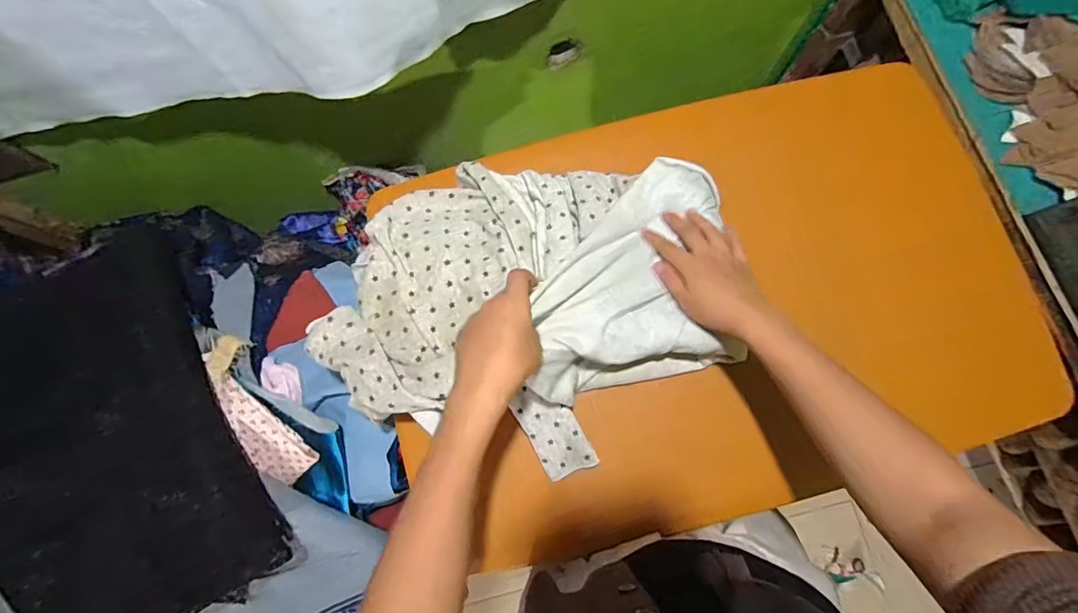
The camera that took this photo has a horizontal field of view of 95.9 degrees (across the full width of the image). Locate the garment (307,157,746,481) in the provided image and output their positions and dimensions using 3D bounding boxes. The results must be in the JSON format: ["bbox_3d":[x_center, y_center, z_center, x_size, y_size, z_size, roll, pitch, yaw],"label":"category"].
[{"bbox_3d":[-0.011,-0.008,0.513,0.414,0.084,0.327,5,78,3],"label":"garment"}]

